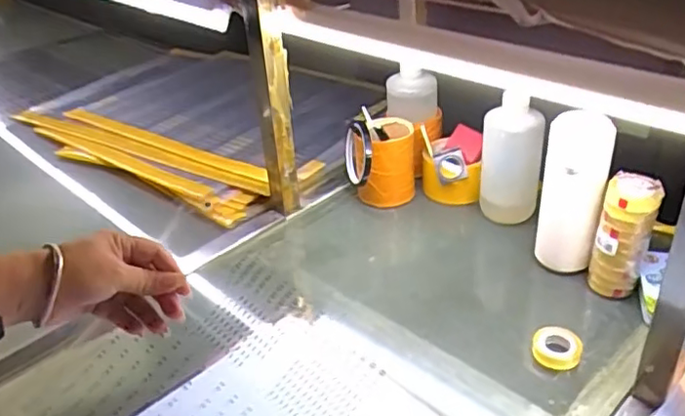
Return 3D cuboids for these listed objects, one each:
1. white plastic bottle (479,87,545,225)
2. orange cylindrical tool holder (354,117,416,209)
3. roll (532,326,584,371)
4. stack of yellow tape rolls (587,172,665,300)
[{"bbox_3d":[0.216,-0.060,0.797,0.073,0.149,0.065,2,33,10],"label":"white plastic bottle"},{"bbox_3d":[0.058,-0.069,0.878,0.086,0.102,0.090,-2,33,4],"label":"orange cylindrical tool holder"},{"bbox_3d":[0.215,0.141,0.622,0.046,0.020,0.047,-3,32,2],"label":"roll"},{"bbox_3d":[0.299,0.032,0.665,0.059,0.132,0.045,16,38,28],"label":"stack of yellow tape rolls"}]

